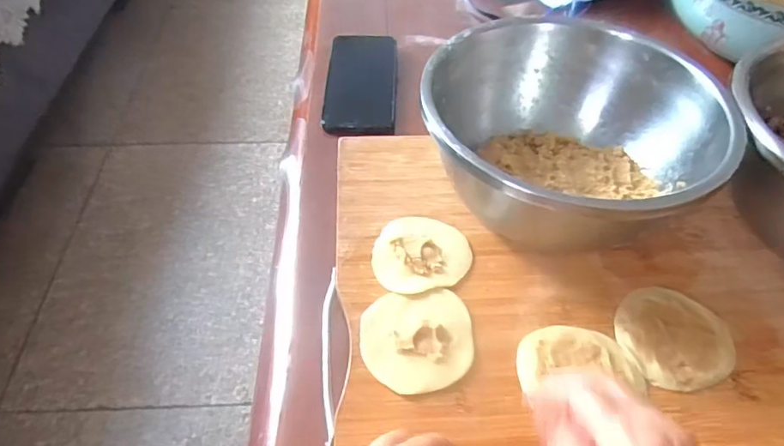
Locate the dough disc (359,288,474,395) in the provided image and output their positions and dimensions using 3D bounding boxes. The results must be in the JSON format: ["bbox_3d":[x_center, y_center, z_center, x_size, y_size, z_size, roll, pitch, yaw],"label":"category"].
[{"bbox_3d":[0.018,0.081,0.380,0.077,0.006,0.076,0,50,0],"label":"dough disc"}]

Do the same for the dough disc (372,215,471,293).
[{"bbox_3d":[0.023,0.023,0.432,0.077,0.008,0.070,0,50,0],"label":"dough disc"}]

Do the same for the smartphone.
[{"bbox_3d":[-0.033,-0.156,0.599,0.075,0.009,0.165,2,54,0],"label":"smartphone"}]

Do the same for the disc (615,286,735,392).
[{"bbox_3d":[0.202,0.080,0.391,0.077,0.007,0.076,0,50,0],"label":"disc"}]

